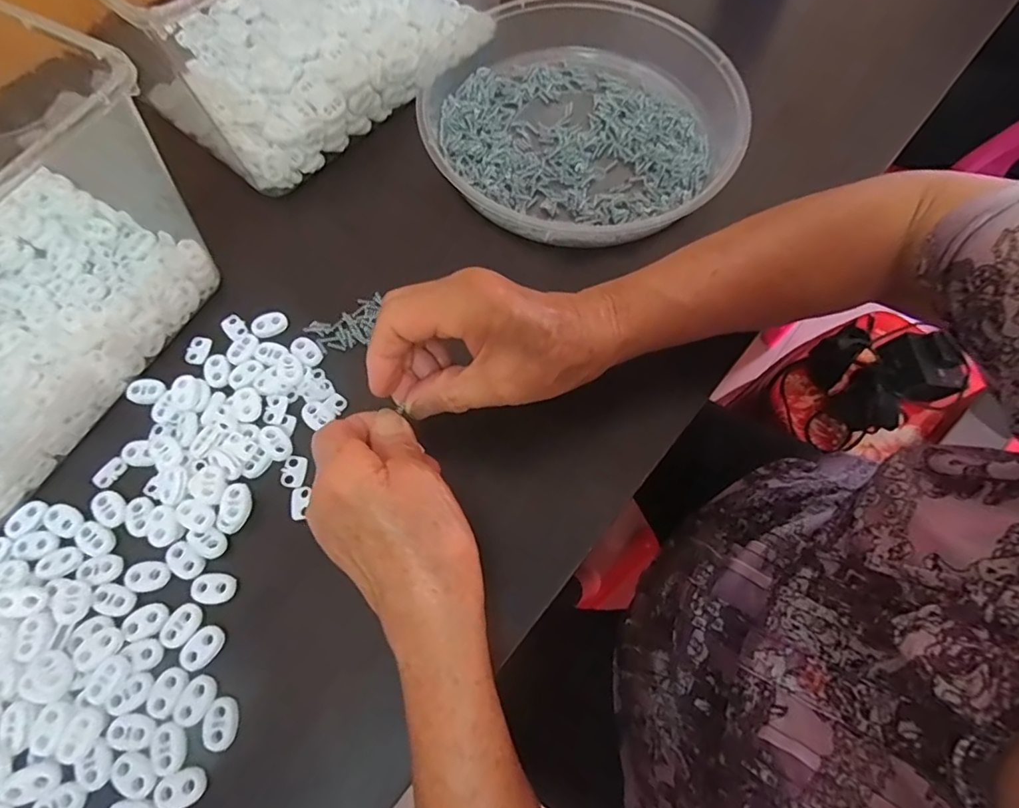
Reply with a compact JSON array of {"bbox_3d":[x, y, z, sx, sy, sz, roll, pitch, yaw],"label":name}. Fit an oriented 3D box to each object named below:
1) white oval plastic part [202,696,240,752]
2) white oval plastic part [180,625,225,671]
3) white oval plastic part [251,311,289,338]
[{"bbox_3d":[-0.142,0.157,0.261,0.014,0.006,0.023,-1,67,-1],"label":"white oval plastic part"},{"bbox_3d":[-0.158,0.125,0.272,0.016,0.004,0.022,33,71,12],"label":"white oval plastic part"},{"bbox_3d":[-0.157,-0.052,0.349,0.022,0.005,0.016,-29,70,-12],"label":"white oval plastic part"}]

